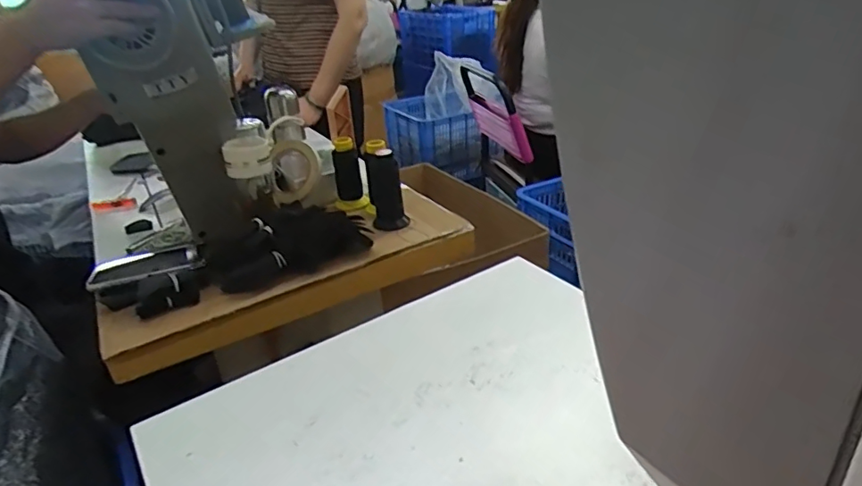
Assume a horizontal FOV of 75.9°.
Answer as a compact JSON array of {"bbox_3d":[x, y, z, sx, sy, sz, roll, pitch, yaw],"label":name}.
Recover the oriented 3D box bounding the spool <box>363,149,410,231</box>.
[{"bbox_3d":[-0.074,-0.088,0.915,0.060,0.124,0.067,-6,30,-4],"label":"spool"}]

